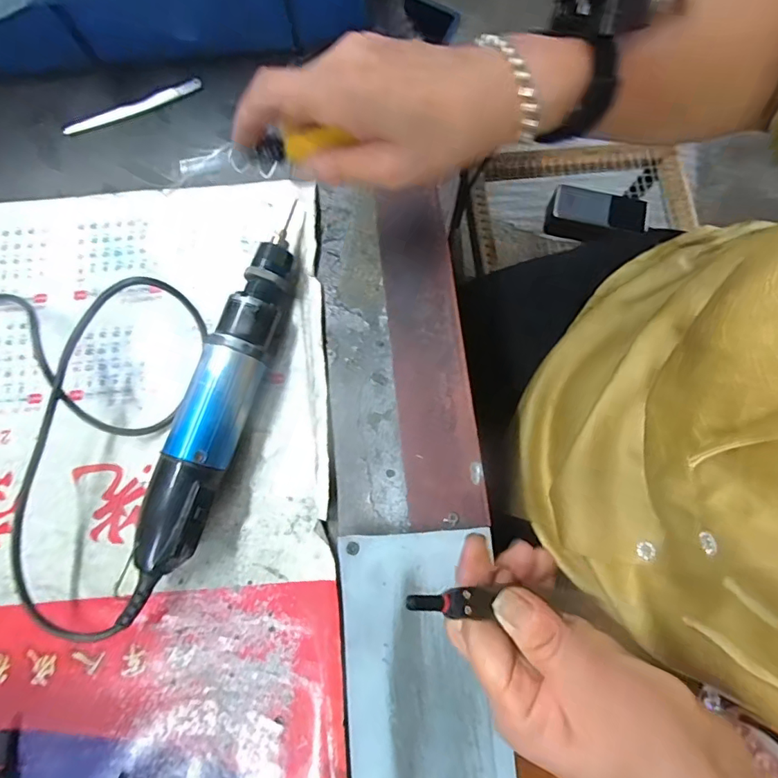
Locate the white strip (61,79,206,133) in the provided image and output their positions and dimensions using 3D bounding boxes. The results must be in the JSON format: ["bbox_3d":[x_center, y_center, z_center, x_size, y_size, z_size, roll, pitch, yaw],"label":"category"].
[{"bbox_3d":[-0.190,-0.210,0.365,0.105,0.004,0.010,-21,80,-3],"label":"white strip"}]

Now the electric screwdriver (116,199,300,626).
[{"bbox_3d":[-0.102,0.007,0.305,0.038,0.043,0.274,17,80,4],"label":"electric screwdriver"}]

